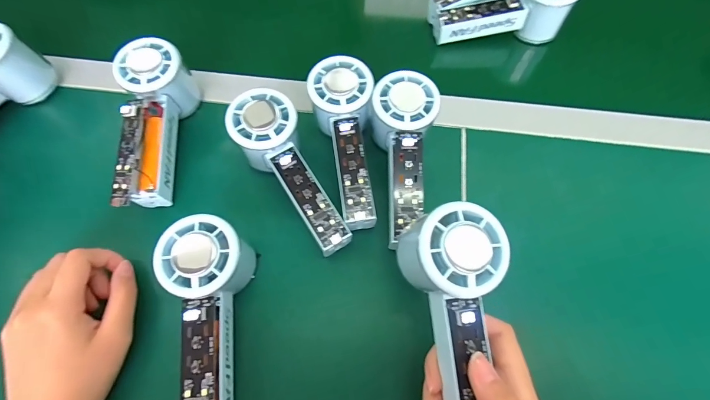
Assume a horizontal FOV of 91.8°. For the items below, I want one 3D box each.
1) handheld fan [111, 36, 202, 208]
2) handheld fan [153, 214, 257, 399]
[{"bbox_3d":[-0.184,-0.071,0.314,0.051,0.056,0.146,-5,65,-3],"label":"handheld fan"},{"bbox_3d":[-0.104,0.089,0.250,0.053,0.052,0.148,-6,78,-3],"label":"handheld fan"}]

